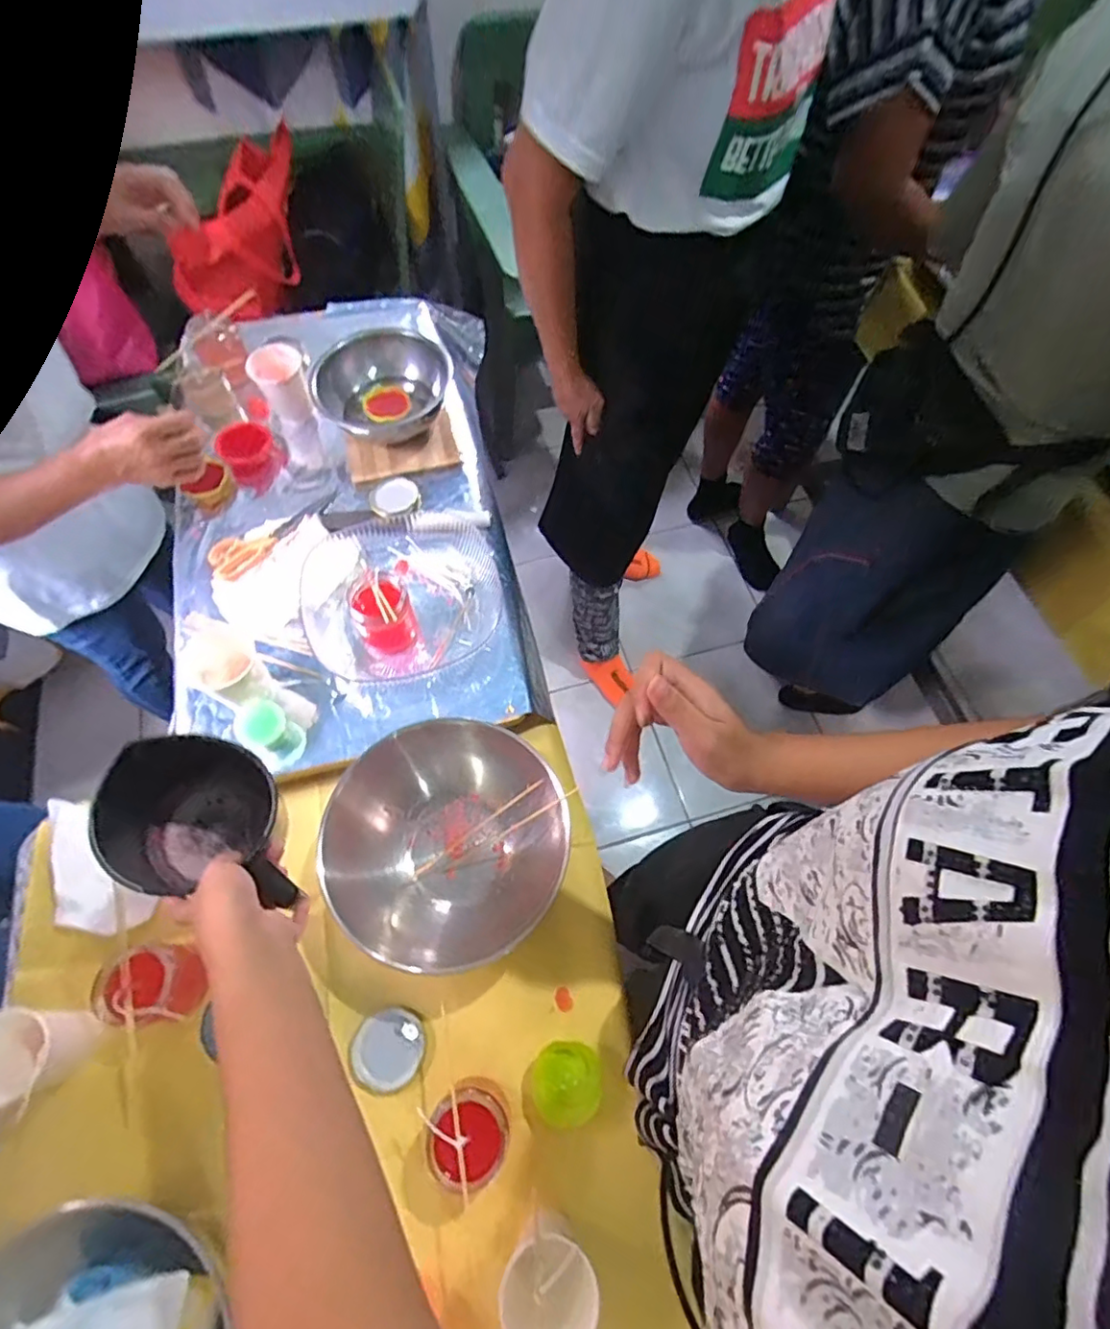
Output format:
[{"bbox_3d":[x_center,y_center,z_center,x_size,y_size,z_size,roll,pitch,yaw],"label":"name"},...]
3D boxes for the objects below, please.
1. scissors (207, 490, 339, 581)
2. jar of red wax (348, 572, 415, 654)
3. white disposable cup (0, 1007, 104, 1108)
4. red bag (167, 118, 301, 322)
[{"bbox_3d":[-0.376,-0.183,0.796,0.188,0.019,0.065,-38,71,-17],"label":"scissors"},{"bbox_3d":[-0.202,-0.060,0.696,0.064,0.084,0.064,0,64,-1],"label":"jar of red wax"},{"bbox_3d":[-0.471,0.353,0.537,0.074,0.092,0.074,-5,65,-3],"label":"white disposable cup"},{"bbox_3d":[-0.684,-0.939,1.285,0.136,0.240,0.344,27,67,11],"label":"red bag"}]

